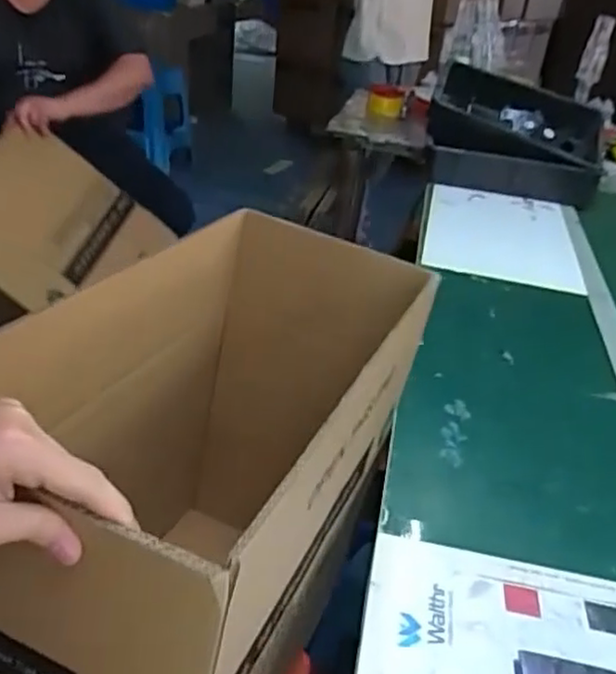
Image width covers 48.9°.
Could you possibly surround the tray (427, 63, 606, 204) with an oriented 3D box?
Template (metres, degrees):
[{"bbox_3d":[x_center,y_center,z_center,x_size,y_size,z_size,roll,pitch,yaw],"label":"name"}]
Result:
[{"bbox_3d":[0.483,-0.467,1.591,0.404,0.202,0.271,12,32,8],"label":"tray"}]

